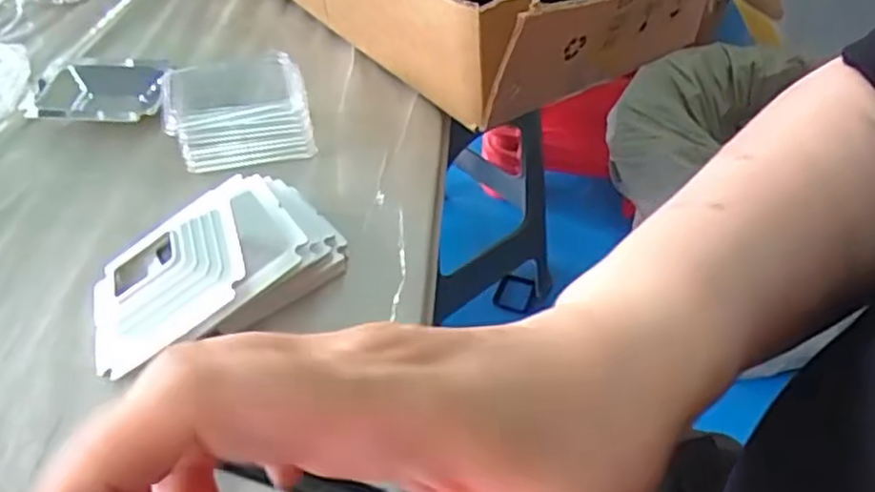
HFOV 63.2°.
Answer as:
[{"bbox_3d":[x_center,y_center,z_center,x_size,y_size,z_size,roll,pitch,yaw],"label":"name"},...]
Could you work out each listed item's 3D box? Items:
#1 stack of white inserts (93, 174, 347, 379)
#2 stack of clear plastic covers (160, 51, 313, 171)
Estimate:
[{"bbox_3d":[-0.099,0.005,0.314,0.114,0.038,0.073,-23,50,-22],"label":"stack of white inserts"},{"bbox_3d":[-0.112,-0.079,0.399,0.073,0.036,0.060,-11,46,-11],"label":"stack of clear plastic covers"}]

